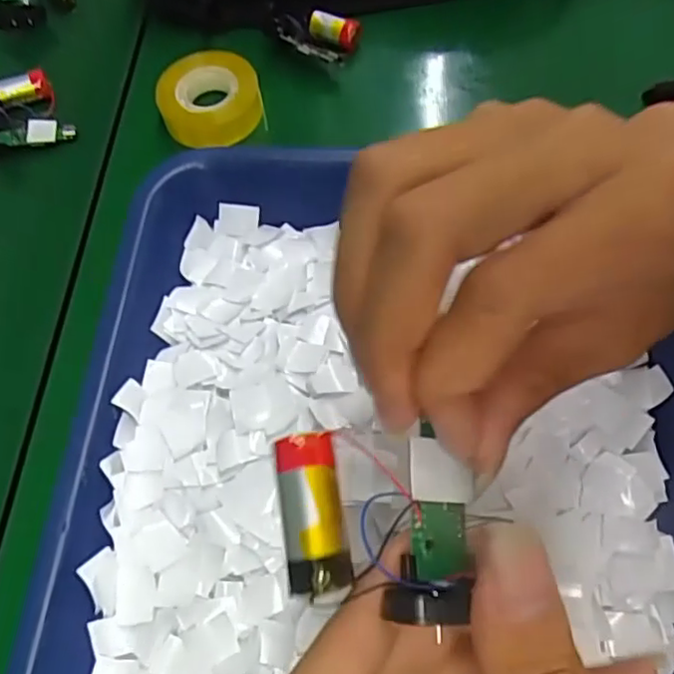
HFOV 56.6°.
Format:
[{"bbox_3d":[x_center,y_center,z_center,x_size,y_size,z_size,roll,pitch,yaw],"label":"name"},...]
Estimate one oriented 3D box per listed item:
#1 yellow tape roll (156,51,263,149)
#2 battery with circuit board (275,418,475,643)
[{"bbox_3d":[-0.072,-0.138,0.358,0.056,0.016,0.054,-11,65,-5],"label":"yellow tape roll"},{"bbox_3d":[0.010,0.044,0.147,0.044,0.015,0.043,-6,64,-1],"label":"battery with circuit board"}]

